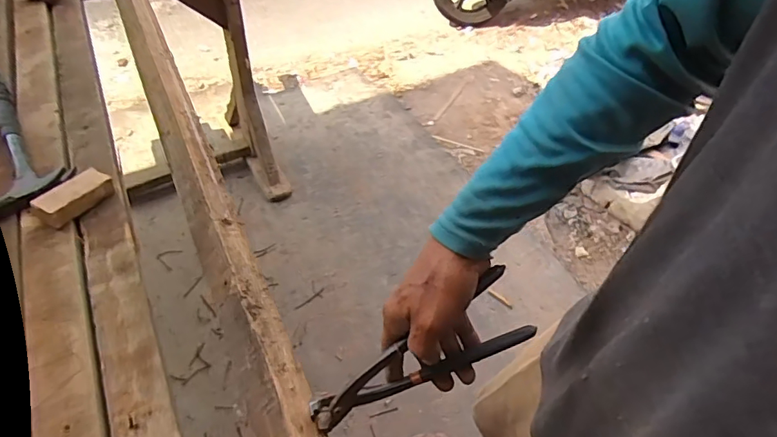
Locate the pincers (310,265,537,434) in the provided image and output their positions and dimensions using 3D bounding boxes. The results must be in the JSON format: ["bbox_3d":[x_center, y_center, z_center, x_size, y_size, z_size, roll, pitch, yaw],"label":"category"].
[{"bbox_3d":[0.025,0.127,0.447,0.216,0.073,0.033,-27,50,1],"label":"pincers"}]

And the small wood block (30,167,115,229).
[{"bbox_3d":[-0.400,-0.030,0.628,0.041,0.030,0.092,30,53,23],"label":"small wood block"}]

